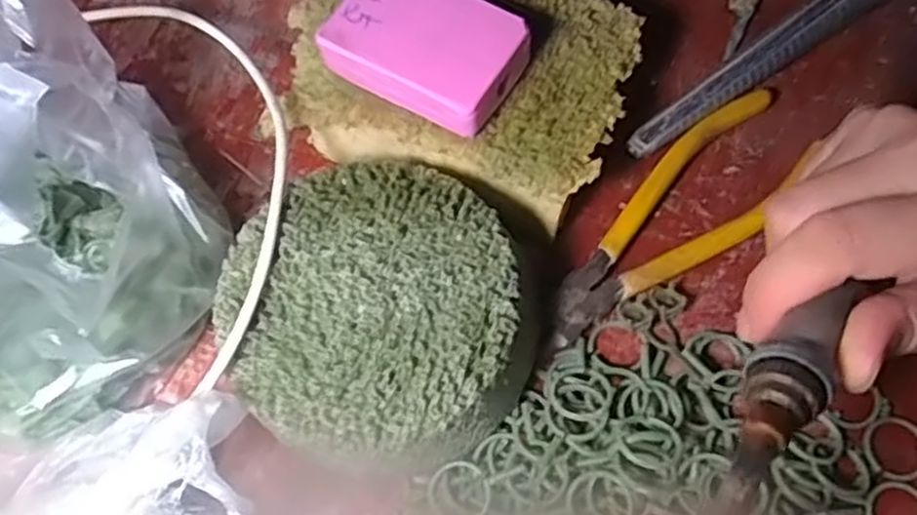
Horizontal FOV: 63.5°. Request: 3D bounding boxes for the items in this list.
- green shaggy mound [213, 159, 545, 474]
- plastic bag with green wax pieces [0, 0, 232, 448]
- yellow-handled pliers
[{"bbox_3d":[-0.027,0.019,0.260,0.103,0.042,0.100,-1,69,2],"label":"green shaggy mound"},{"bbox_3d":[-0.152,-0.011,0.242,0.126,0.122,0.113,-38,72,-12],"label":"plastic bag with green wax pieces"},{"bbox_3d":[0.085,-0.016,0.295,0.134,0.011,0.046,-37,72,-11],"label":"yellow-handled pliers"}]

